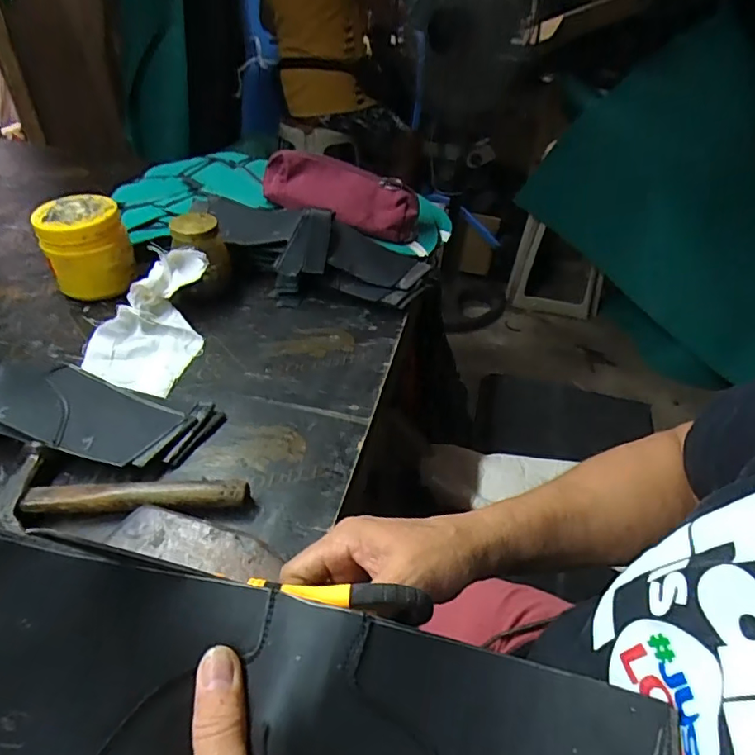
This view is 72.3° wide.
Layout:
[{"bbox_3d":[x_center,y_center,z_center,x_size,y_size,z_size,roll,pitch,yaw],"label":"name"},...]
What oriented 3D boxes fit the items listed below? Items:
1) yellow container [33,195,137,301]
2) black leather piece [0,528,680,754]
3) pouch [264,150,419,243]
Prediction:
[{"bbox_3d":[-0.352,-0.155,0.631,0.093,0.104,0.085,-18,45,-22],"label":"yellow container"},{"bbox_3d":[-0.035,0.124,0.205,0.302,0.061,0.082,16,41,-5],"label":"black leather piece"},{"bbox_3d":[-0.059,-0.261,0.750,0.232,0.084,0.080,12,42,11],"label":"pouch"}]

